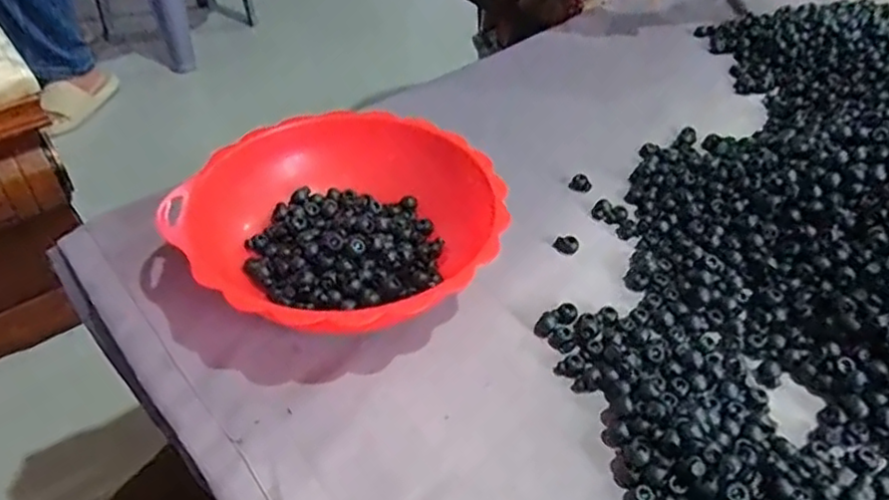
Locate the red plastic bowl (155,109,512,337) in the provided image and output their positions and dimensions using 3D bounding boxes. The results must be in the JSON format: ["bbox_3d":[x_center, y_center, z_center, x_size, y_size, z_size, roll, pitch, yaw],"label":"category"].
[{"bbox_3d":[-0.073,-0.014,0.527,0.231,0.082,0.222,1,43,-1],"label":"red plastic bowl"}]

